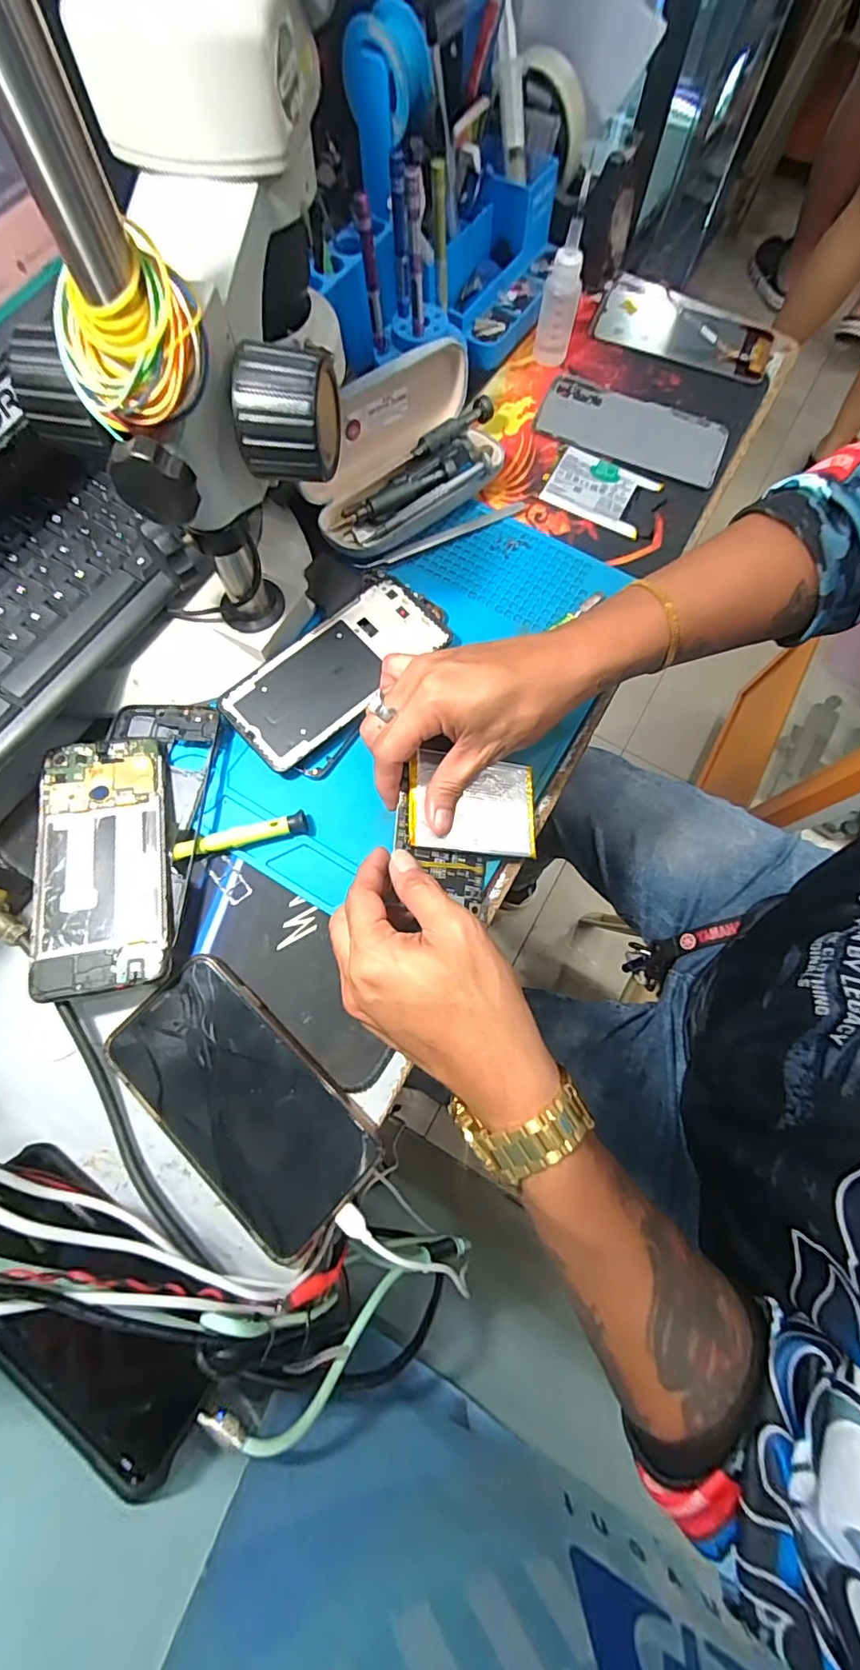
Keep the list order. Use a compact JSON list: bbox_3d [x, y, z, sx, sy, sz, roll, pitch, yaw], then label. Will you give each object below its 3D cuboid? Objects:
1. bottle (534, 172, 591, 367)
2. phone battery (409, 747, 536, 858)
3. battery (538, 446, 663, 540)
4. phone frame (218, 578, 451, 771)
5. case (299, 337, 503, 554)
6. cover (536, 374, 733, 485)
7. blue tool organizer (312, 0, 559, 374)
[{"bbox_3d":[0.110,-0.450,0.434,0.029,0.107,0.026,15,74,4],"label":"bottle"},{"bbox_3d":[0.029,-0.020,0.338,0.085,0.006,0.062,5,75,-18],"label":"phone battery"},{"bbox_3d":[0.143,-0.289,0.442,0.084,0.007,0.062,25,74,6],"label":"battery"},{"bbox_3d":[-0.065,-0.117,0.372,0.072,0.008,0.159,44,77,11],"label":"phone frame"},{"bbox_3d":[-0.014,-0.293,0.401,0.176,0.074,0.094,-38,77,-11],"label":"case"},{"bbox_3d":[0.176,-0.355,0.463,0.160,0.005,0.083,20,74,5],"label":"cover"},{"bbox_3d":[0.014,-0.483,0.408,0.140,0.144,0.235,29,75,7],"label":"blue tool organizer"}]

